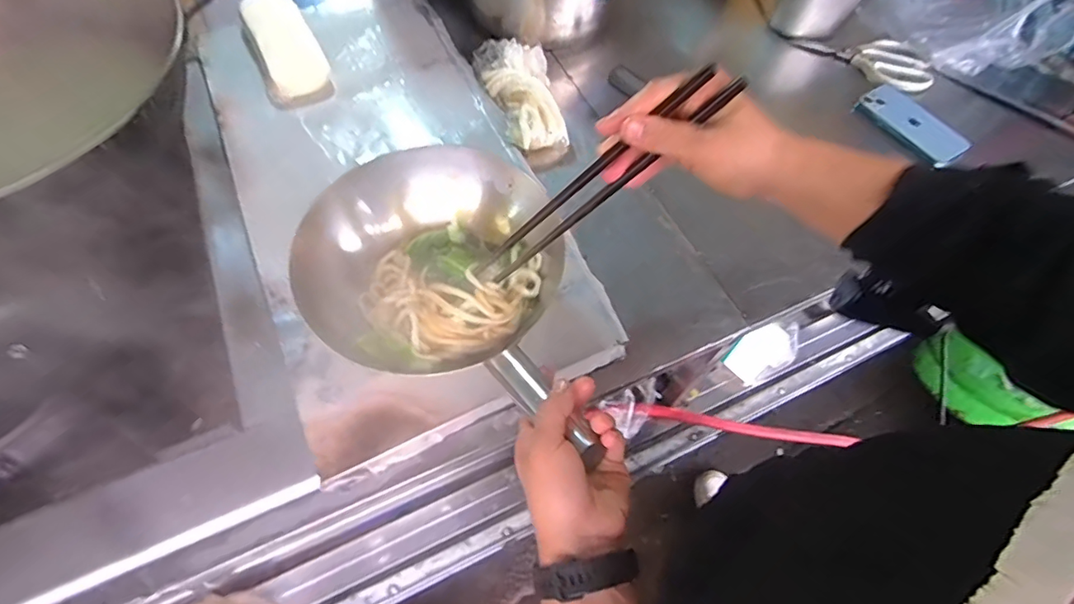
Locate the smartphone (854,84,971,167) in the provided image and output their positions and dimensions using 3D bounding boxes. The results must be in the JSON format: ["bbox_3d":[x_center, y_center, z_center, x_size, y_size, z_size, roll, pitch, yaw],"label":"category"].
[{"bbox_3d":[0.527,-0.253,0.729,0.068,0.009,0.146,-38,70,-8],"label":"smartphone"}]

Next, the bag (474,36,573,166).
[{"bbox_3d":[-0.022,-0.281,0.696,0.088,0.066,0.203,-14,62,-6],"label":"bag"}]

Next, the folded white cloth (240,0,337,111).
[{"bbox_3d":[-0.336,-0.340,0.692,0.084,0.032,0.193,-26,75,-12],"label":"folded white cloth"}]

